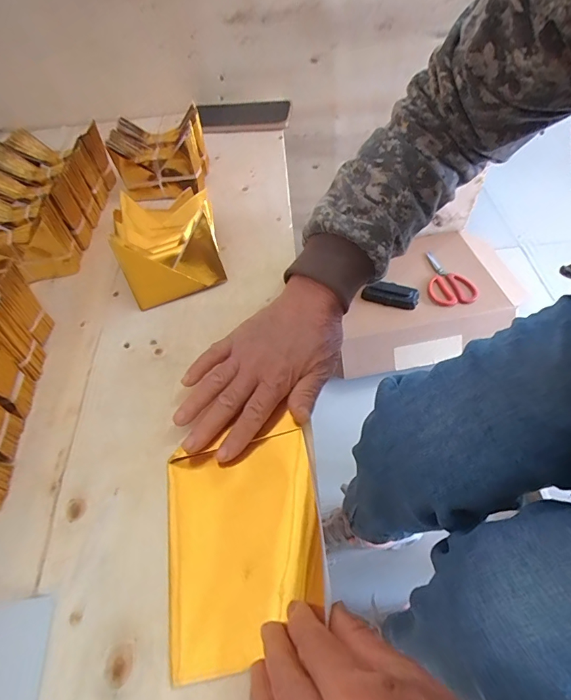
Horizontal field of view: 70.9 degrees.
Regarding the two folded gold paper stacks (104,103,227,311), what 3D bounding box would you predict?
[{"bbox_3d":[-0.140,-0.172,0.464,0.107,0.068,0.257,-13,54,-4],"label":"two folded gold paper stacks"}]

